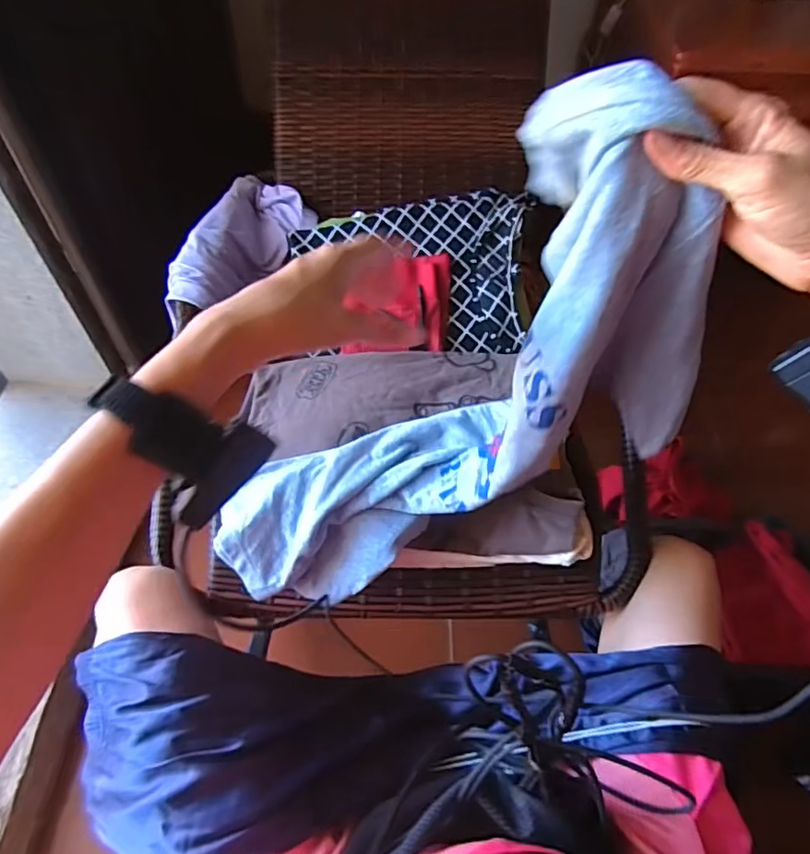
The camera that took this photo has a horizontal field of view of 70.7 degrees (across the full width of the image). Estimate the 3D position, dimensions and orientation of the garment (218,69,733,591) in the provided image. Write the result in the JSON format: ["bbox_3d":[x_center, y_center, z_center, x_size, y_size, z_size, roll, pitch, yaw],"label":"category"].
[{"bbox_3d":[0.054,-0.007,0.475,0.206,0.484,0.122,18,45,-36],"label":"garment"}]

